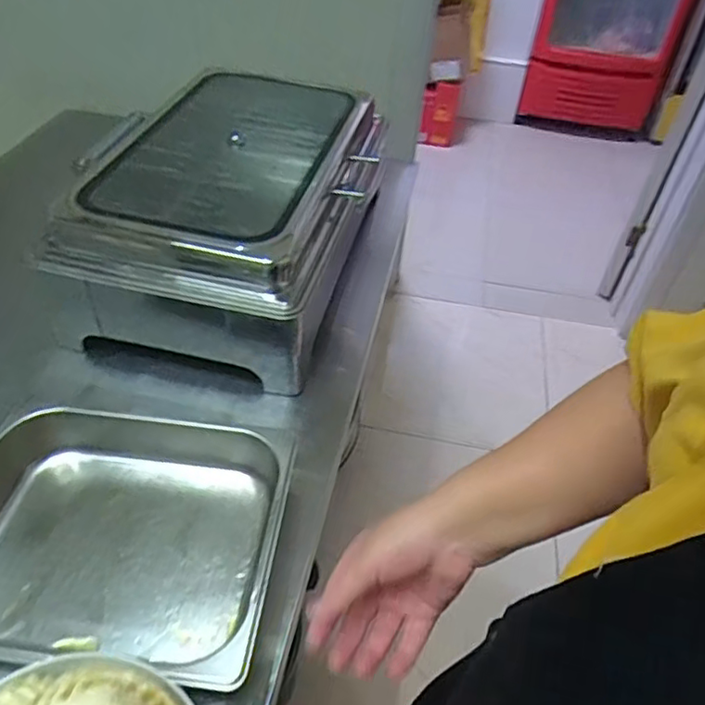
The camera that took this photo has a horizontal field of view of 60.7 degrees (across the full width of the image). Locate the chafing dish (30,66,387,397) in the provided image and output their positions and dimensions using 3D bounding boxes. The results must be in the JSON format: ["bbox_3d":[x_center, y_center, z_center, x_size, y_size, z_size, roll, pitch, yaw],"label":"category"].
[{"bbox_3d":[-0.178,-0.232,0.925,0.372,0.206,0.553,10,45,5],"label":"chafing dish"}]

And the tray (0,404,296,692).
[{"bbox_3d":[-0.234,0.182,0.602,0.321,0.076,0.259,8,45,3],"label":"tray"}]

